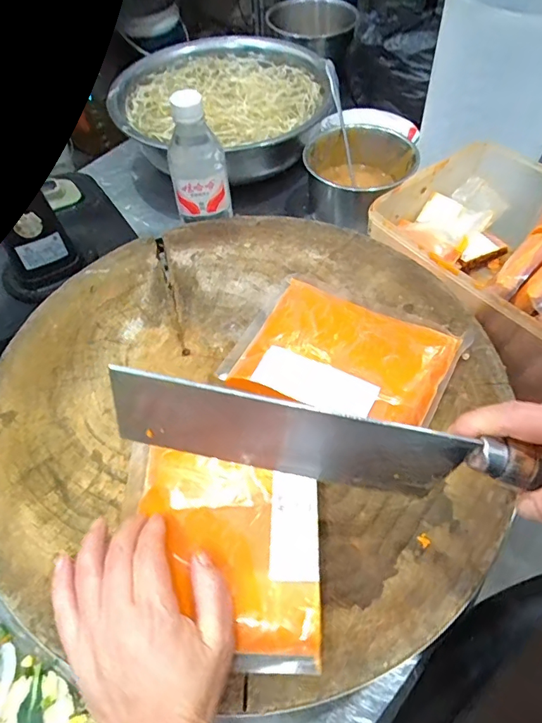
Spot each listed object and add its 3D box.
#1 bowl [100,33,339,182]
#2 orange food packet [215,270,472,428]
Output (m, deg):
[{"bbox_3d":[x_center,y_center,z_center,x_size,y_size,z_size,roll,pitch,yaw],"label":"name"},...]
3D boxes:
[{"bbox_3d":[-0.076,-0.408,0.761,0.329,0.091,0.305,-1,55,2],"label":"bowl"},{"bbox_3d":[0.062,-0.009,0.426,0.185,0.030,0.151,26,60,19],"label":"orange food packet"}]

